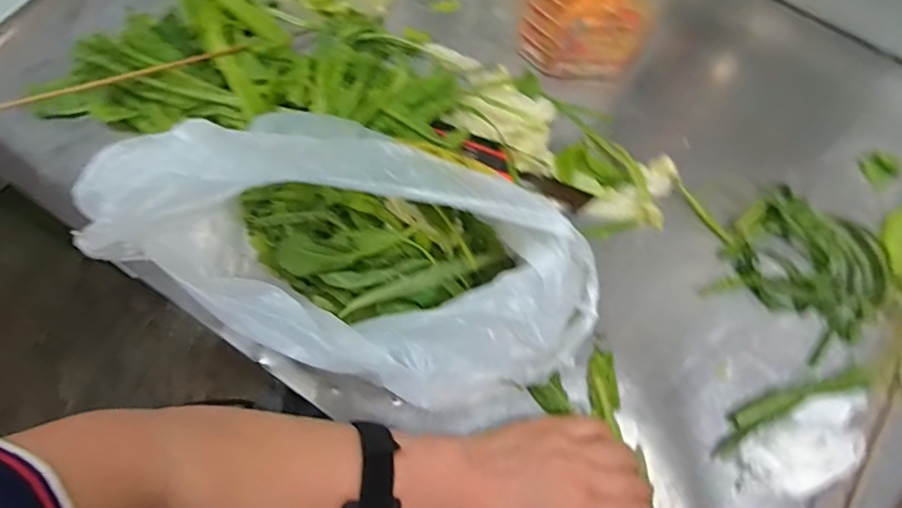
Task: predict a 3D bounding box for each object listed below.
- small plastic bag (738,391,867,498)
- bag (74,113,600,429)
[{"bbox_3d":[0.277,0.147,0.434,0.118,0.021,0.055,-25,73,-11],"label":"small plastic bag"},{"bbox_3d":[-0.045,0.009,0.378,0.284,0.194,0.138,21,71,5],"label":"bag"}]

